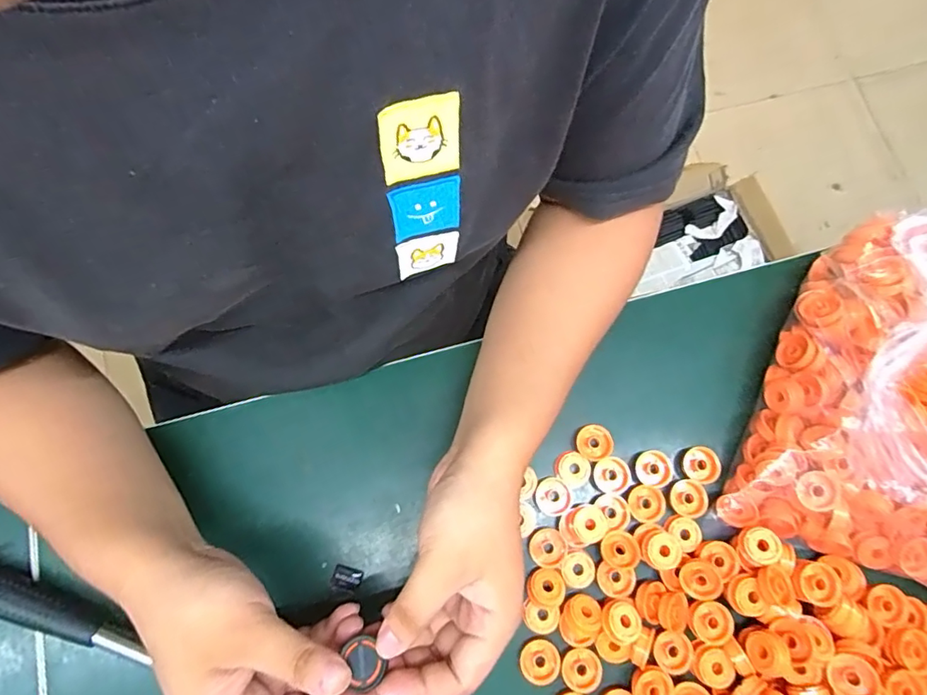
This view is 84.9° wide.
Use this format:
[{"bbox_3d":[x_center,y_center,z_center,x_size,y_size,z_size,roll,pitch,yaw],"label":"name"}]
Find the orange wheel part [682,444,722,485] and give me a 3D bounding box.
[{"bbox_3d":[0.173,0.086,0.369,0.024,0.006,0.026,0,77,-2],"label":"orange wheel part"}]

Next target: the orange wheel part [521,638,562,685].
[{"bbox_3d":[0.051,0.208,0.335,0.026,0.009,0.024,0,77,-2],"label":"orange wheel part"}]

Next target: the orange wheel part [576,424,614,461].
[{"bbox_3d":[0.095,0.069,0.369,0.025,0.004,0.026,-16,78,-6],"label":"orange wheel part"}]

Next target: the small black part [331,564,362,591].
[{"bbox_3d":[-0.081,0.160,0.351,0.019,0.004,0.015,17,77,2],"label":"small black part"}]

